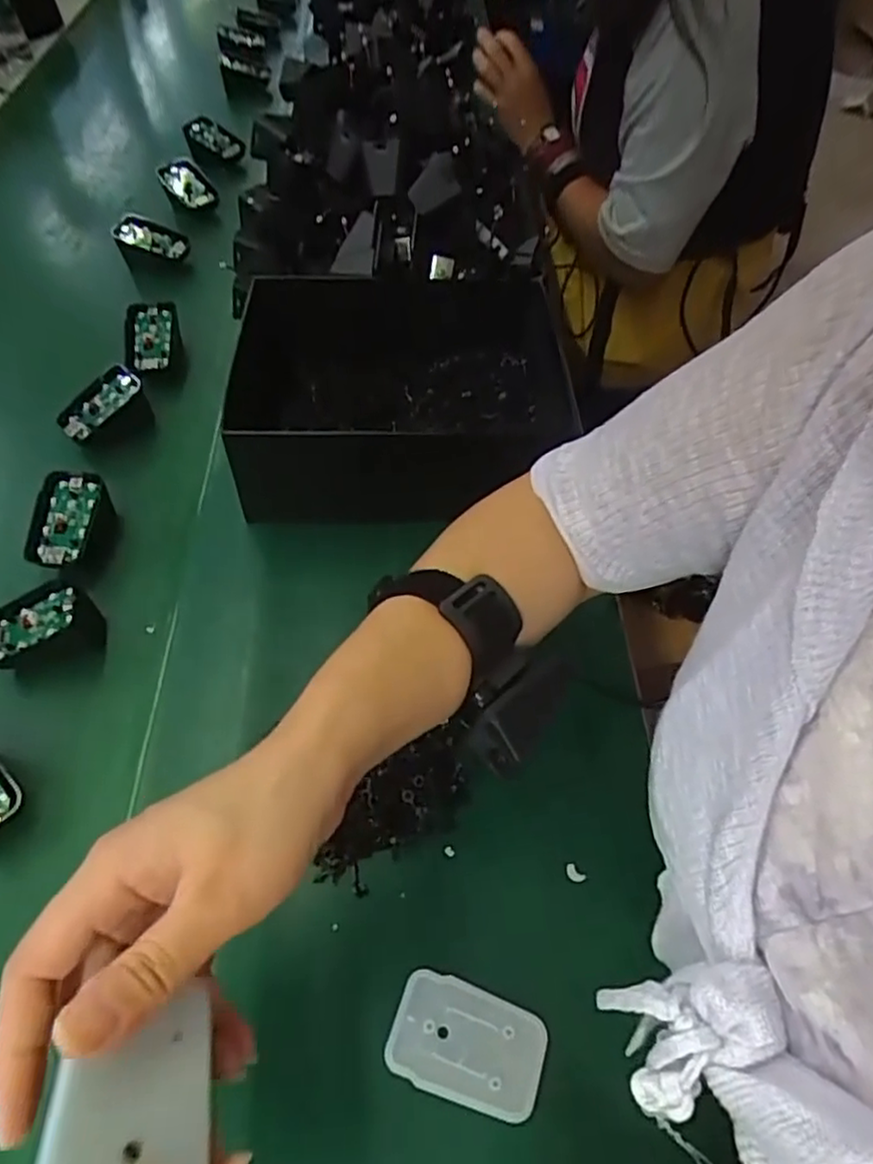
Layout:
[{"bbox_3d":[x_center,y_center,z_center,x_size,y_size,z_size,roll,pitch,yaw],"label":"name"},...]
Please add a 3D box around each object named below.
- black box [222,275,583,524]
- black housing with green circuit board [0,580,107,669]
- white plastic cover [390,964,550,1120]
[{"bbox_3d":[-0.025,-0.147,0.549,0.270,0.095,0.194,-8,54,-4],"label":"black box"},{"bbox_3d":[-0.253,0.031,0.445,0.067,0.040,0.040,-10,54,-6],"label":"black housing with green circuit board"},{"bbox_3d":[0.014,0.215,0.322,0.069,0.004,0.044,15,56,12],"label":"white plastic cover"}]

